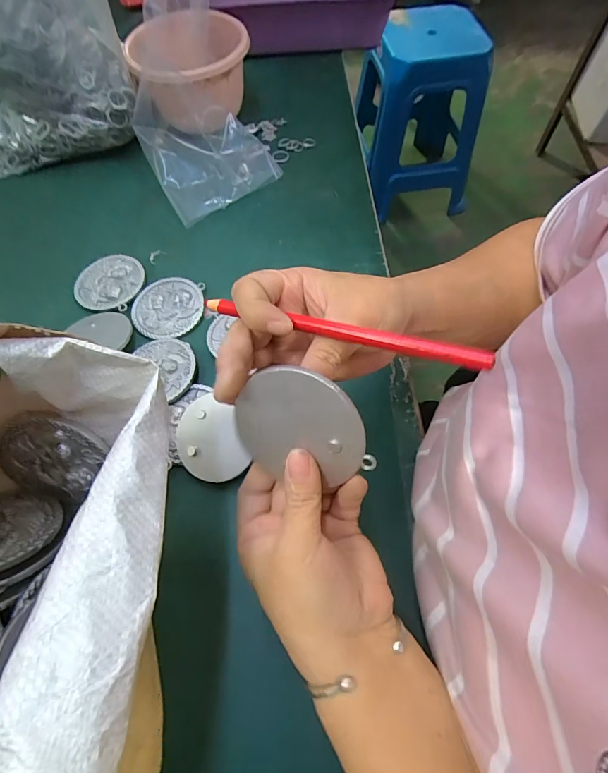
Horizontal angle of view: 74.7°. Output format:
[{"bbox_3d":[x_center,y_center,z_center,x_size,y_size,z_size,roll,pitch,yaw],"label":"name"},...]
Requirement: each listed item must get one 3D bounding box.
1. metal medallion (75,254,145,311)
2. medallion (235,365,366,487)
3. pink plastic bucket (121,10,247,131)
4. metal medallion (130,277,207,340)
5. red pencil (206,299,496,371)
[{"bbox_3d":[-0.209,-0.112,0.430,0.068,0.008,0.070,3,64,4],"label":"metal medallion"},{"bbox_3d":[-0.005,0.021,0.215,0.073,0.065,0.004,4,27,24],"label":"medallion"},{"bbox_3d":[-0.136,-0.391,0.500,0.135,0.091,0.138,-1,63,1],"label":"pink plastic bucket"},{"bbox_3d":[-0.139,-0.082,0.409,0.072,0.006,0.072,-1,63,1],"label":"metal medallion"},{"bbox_3d":[0.014,-0.031,0.213,0.163,0.007,0.007,16,64,22],"label":"red pencil"}]

